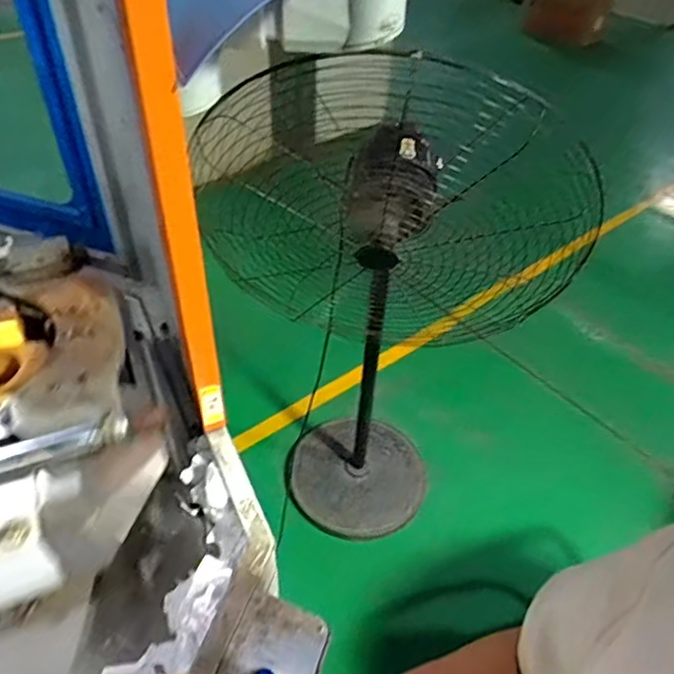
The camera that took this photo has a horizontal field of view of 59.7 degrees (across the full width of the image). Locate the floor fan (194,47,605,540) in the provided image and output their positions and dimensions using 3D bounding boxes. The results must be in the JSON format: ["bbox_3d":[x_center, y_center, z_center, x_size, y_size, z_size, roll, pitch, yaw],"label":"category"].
[{"bbox_3d":[0.112,0.022,1.283,0.576,1.350,0.517,25,49,18],"label":"floor fan"}]

